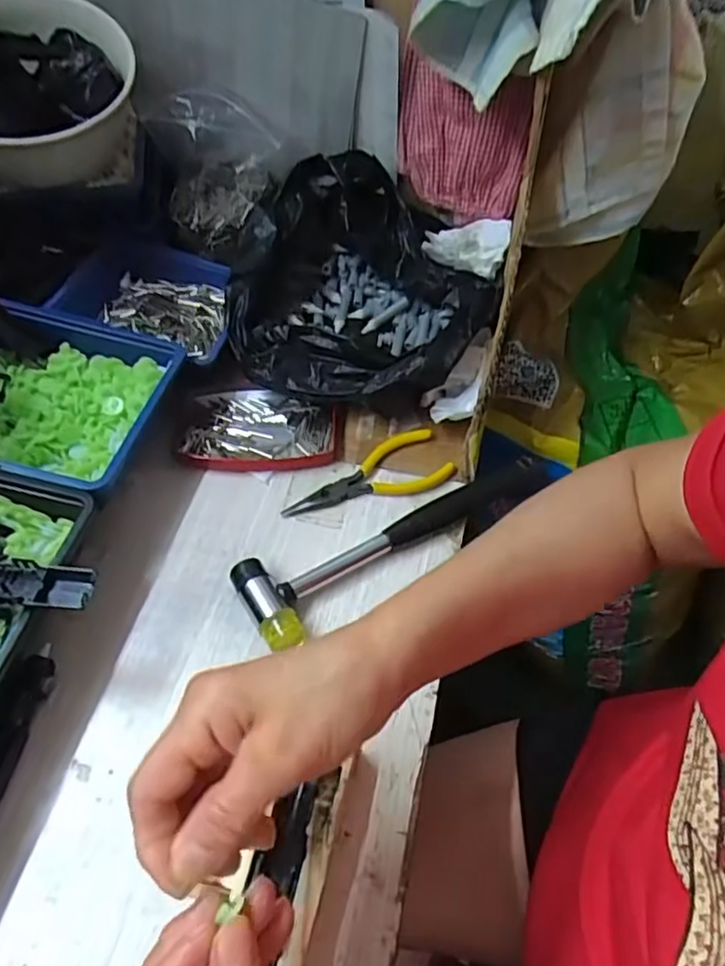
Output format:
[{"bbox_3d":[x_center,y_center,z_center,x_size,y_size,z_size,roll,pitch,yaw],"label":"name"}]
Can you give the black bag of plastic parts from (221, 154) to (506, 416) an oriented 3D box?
[{"bbox_3d":[0.004,-0.175,0.550,0.210,0.096,0.246,7,52,4],"label":"black bag of plastic parts"}]

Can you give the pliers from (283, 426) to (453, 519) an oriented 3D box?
[{"bbox_3d":[0.002,-0.007,0.477,0.129,0.014,0.049,-13,53,-11],"label":"pliers"}]

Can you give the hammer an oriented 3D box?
[{"bbox_3d":[0.034,0.032,0.437,0.242,0.023,0.063,-26,57,-20],"label":"hammer"}]

